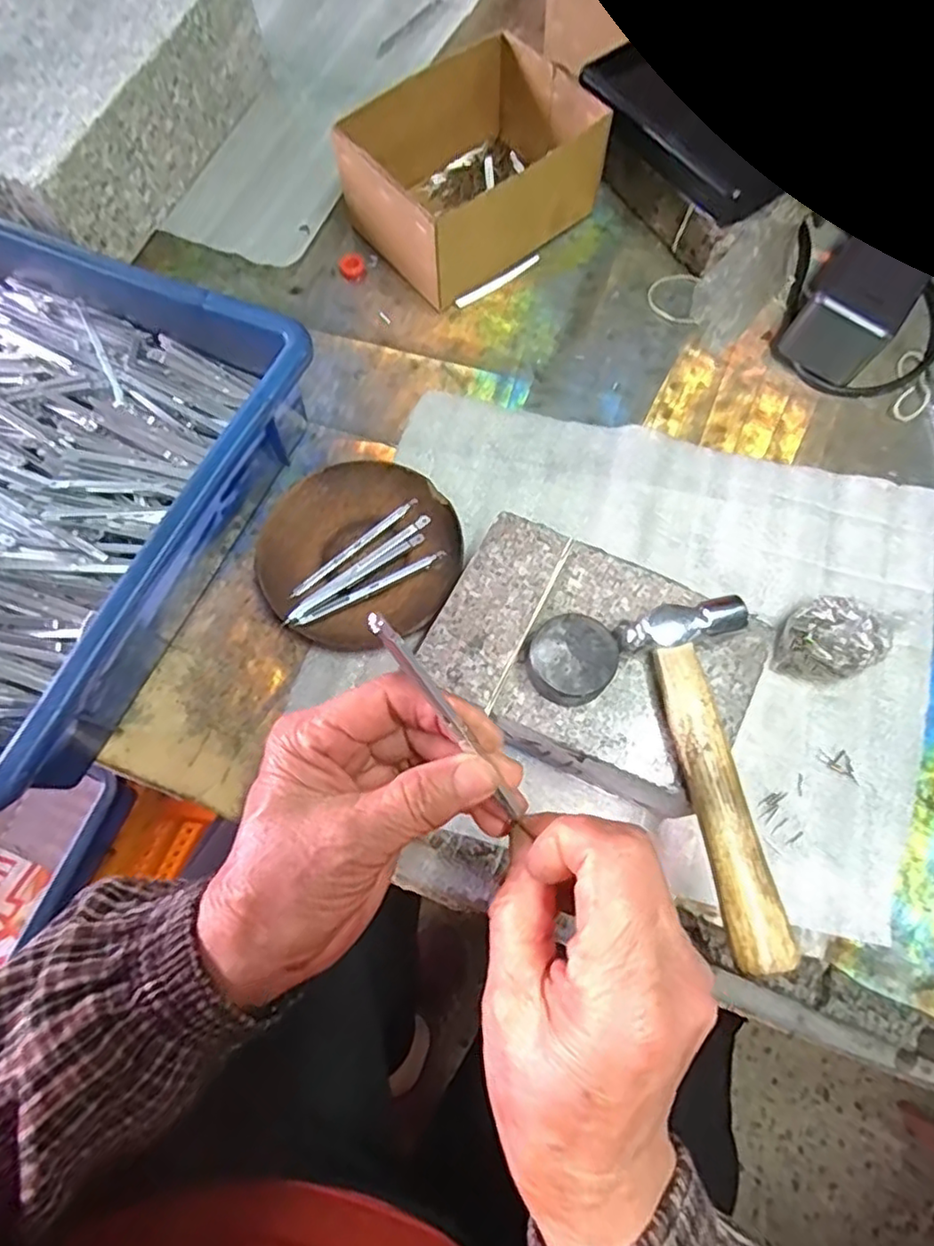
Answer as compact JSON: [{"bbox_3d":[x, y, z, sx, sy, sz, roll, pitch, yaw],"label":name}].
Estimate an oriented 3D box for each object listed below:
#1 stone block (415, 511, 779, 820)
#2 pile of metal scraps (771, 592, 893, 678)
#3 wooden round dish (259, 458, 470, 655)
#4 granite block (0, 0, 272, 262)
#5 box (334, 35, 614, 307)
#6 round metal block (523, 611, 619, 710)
[{"bbox_3d":[0.059,0.024,0.329,0.147,0.061,0.105,26,73,8],"label":"stone block"},{"bbox_3d":[0.201,0.008,0.356,0.051,0.025,0.044,9,71,2],"label":"pile of metal scraps"},{"bbox_3d":[-0.063,-0.041,0.378,0.111,0.017,0.111,0,71,-1],"label":"wooden round dish"},{"bbox_3d":[-0.270,-0.376,0.462,0.137,0.081,0.250,22,72,7],"label":"granite block"},{"bbox_3d":[0.007,-0.314,0.445,0.167,0.066,0.117,-41,76,-13],"label":"box"},{"bbox_3d":[0.047,0.018,0.291,0.038,0.022,0.037,0,71,-1],"label":"round metal block"}]

